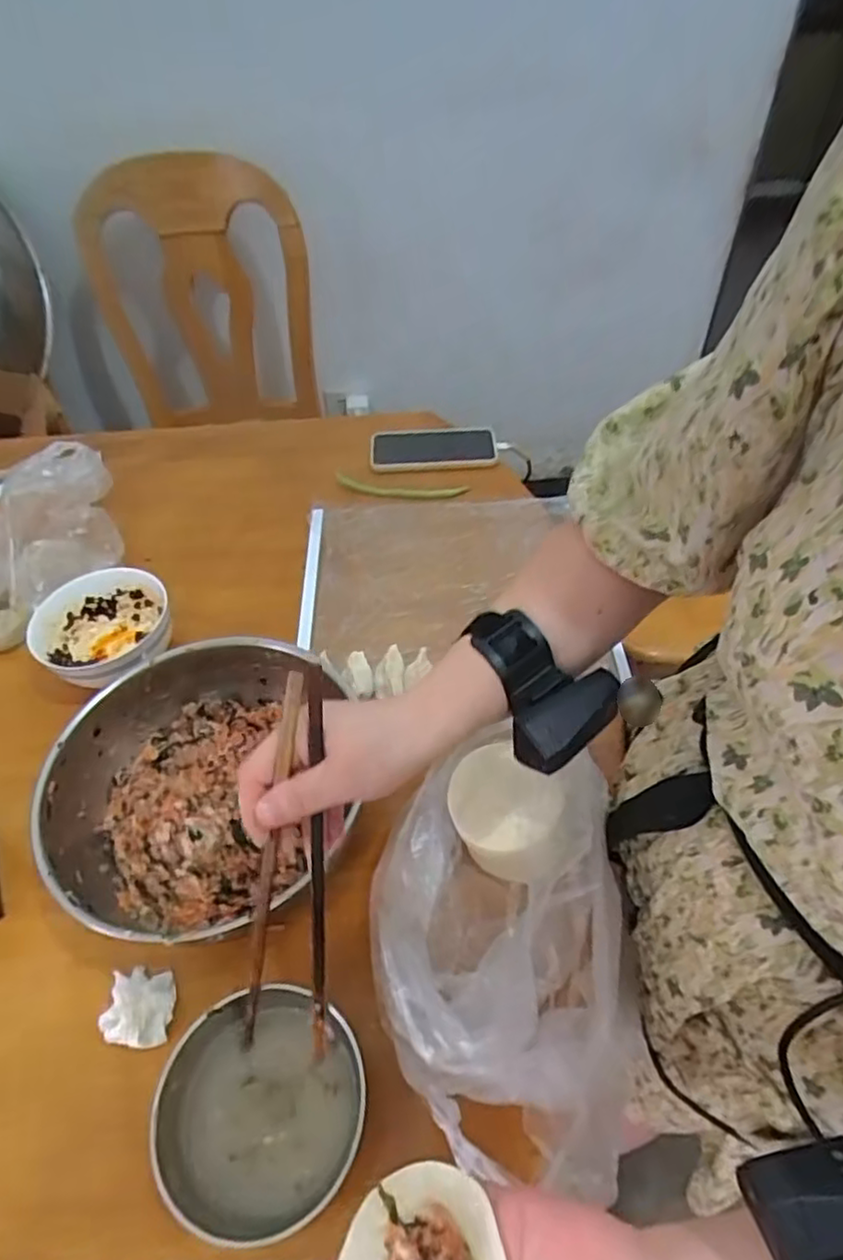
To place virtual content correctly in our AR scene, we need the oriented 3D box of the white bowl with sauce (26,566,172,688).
[{"bbox_3d":[-0.300,0.002,0.638,0.112,0.064,0.123,-2,49,2],"label":"white bowl with sauce"}]

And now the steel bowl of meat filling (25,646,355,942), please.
[{"bbox_3d":[-0.163,0.120,0.512,0.206,0.093,0.228,28,56,25],"label":"steel bowl of meat filling"}]

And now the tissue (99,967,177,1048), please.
[{"bbox_3d":[-0.191,0.248,0.440,0.044,0.031,0.046,0,49,3],"label":"tissue"}]

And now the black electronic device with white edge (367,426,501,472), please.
[{"bbox_3d":[0.016,-0.243,0.881,0.164,0.006,0.096,-4,49,0],"label":"black electronic device with white edge"}]

